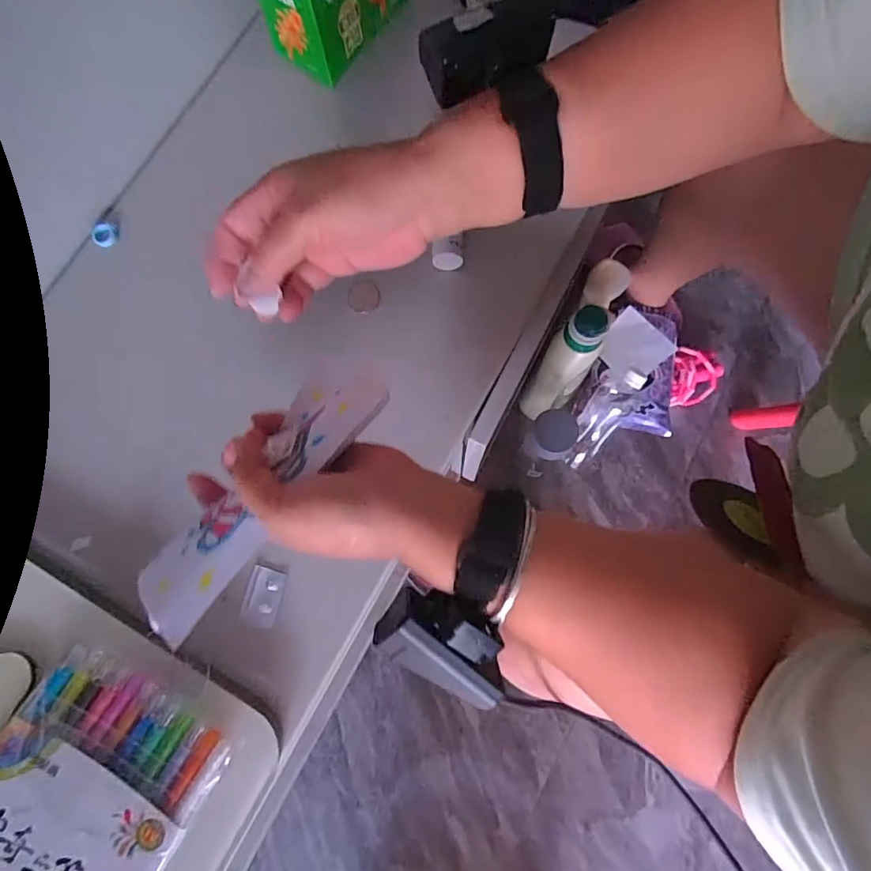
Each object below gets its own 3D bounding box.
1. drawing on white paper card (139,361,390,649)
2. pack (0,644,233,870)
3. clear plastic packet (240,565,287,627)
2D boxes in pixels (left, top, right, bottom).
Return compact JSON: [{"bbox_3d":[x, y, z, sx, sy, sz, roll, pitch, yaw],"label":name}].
[{"bbox_3d":[-0.095,0.027,0.270,0.063,0.015,0.163,23,70,34],"label":"drawing on white paper card"},{"bbox_3d":[-0.204,0.215,0.280,0.117,0.015,0.154,29,77,8],"label":"pack"},{"bbox_3d":[-0.116,0.108,0.338,0.022,0.008,0.036,11,75,4],"label":"clear plastic packet"}]

